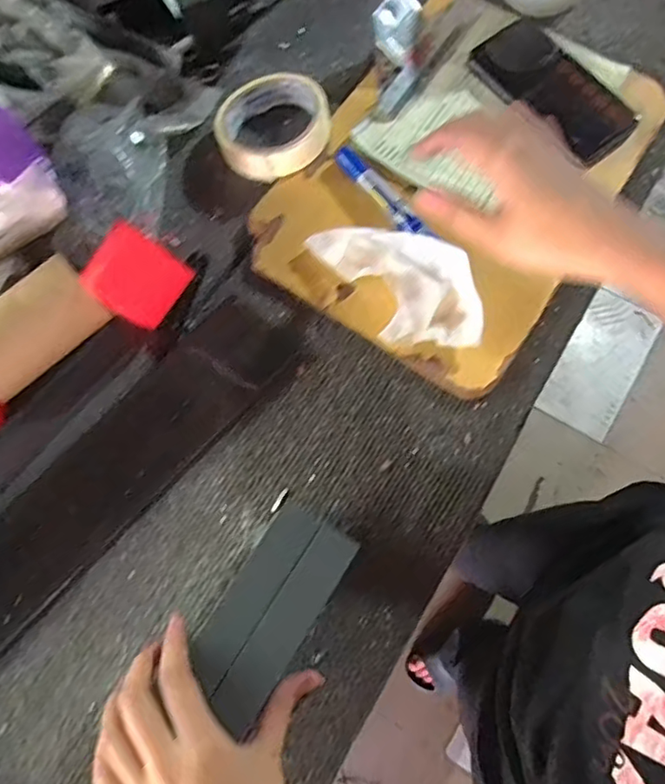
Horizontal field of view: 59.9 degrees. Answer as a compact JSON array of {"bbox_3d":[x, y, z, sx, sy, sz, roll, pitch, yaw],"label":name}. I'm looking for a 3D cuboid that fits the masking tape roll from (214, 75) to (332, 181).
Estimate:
[{"bbox_3d":[-0.048,-0.224,0.487,0.096,0.027,0.083,-34,74,-9],"label":"masking tape roll"}]

